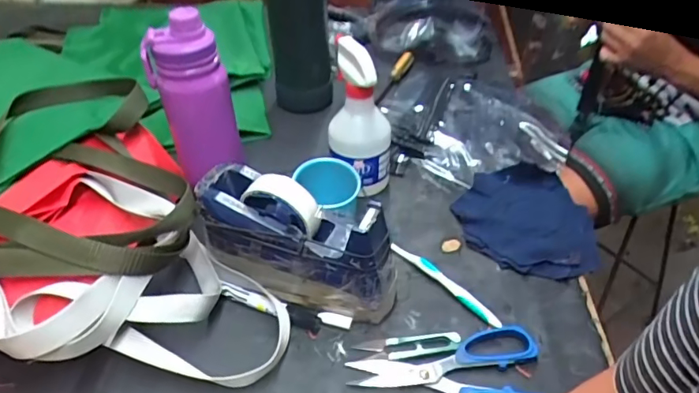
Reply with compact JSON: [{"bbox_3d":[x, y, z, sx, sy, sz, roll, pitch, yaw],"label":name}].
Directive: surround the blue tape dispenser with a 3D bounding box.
[{"bbox_3d":[-0.052,0.048,0.498,0.203,0.116,0.066,14,43,16],"label":"blue tape dispenser"}]

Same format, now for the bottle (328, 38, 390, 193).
[{"bbox_3d":[0.013,-0.094,0.599,0.074,0.192,0.081,4,41,5],"label":"bottle"}]

